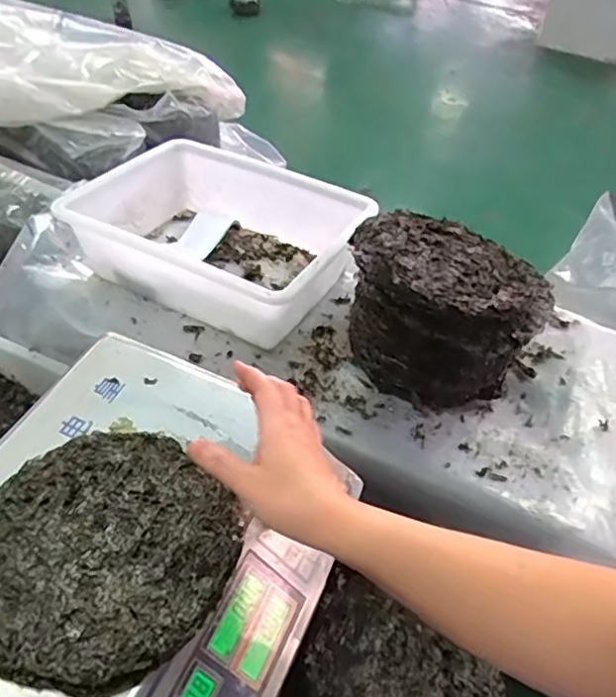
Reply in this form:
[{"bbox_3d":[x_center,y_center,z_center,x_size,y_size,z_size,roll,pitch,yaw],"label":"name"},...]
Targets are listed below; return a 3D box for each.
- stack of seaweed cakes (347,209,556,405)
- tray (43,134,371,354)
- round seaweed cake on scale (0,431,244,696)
[{"bbox_3d":[0.154,-0.040,0.702,0.211,0.187,0.196,36,56,25],"label":"stack of seaweed cakes"},{"bbox_3d":[-0.123,-0.159,0.834,0.356,0.138,0.266,25,52,18],"label":"tray"},{"bbox_3d":[-0.158,0.152,0.453,0.186,0.017,0.189,37,56,26],"label":"round seaweed cake on scale"}]

